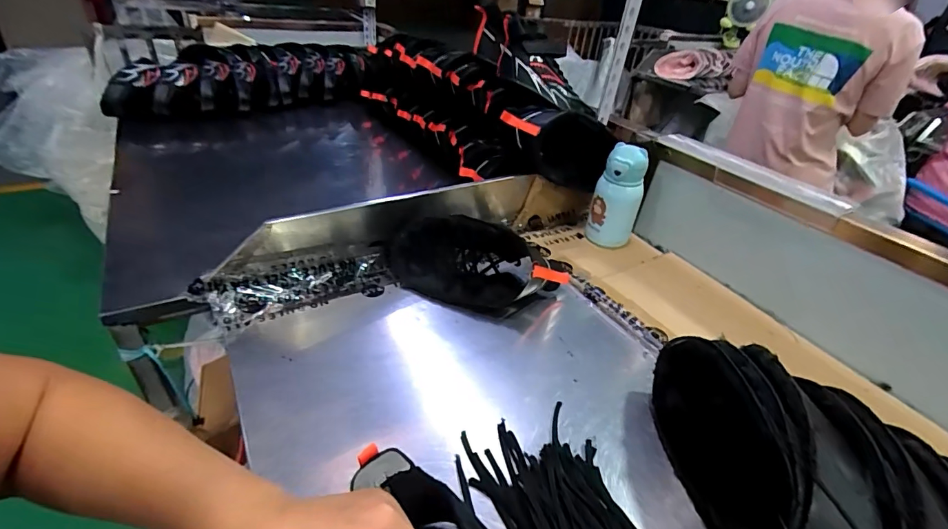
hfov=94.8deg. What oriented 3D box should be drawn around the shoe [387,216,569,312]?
[{"bbox_3d":[-0.002,-0.005,0.644,0.273,0.103,0.114,10,35,6],"label":"shoe"}]

